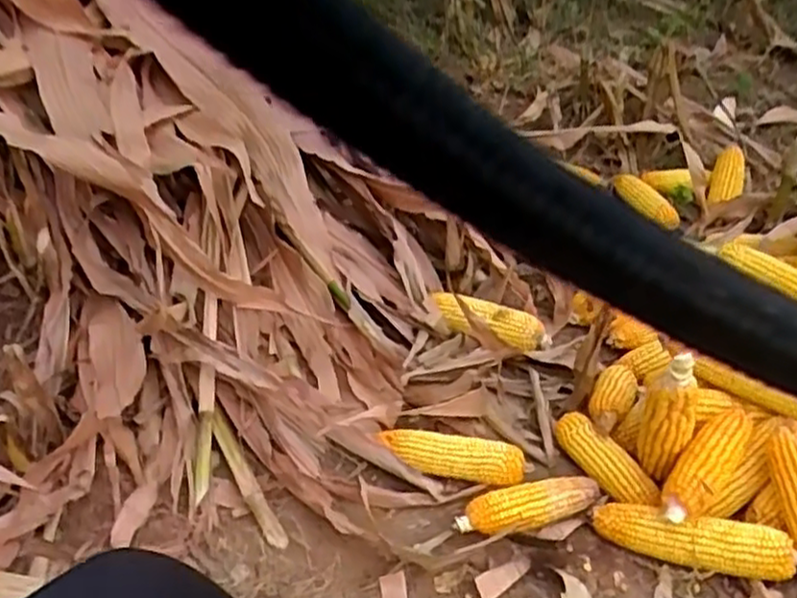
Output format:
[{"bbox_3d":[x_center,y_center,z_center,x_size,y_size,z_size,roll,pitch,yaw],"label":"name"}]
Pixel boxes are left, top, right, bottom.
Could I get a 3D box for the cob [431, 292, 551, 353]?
[{"bbox_3d":[0.143,0.035,1.144,0.187,0.049,0.059,18,38,-1],"label":"cob"}]

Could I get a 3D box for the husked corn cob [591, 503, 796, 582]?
[{"bbox_3d":[0.330,0.273,0.842,0.206,0.066,0.044,13,39,21],"label":"husked corn cob"}]

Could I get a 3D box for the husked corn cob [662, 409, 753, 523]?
[{"bbox_3d":[0.361,0.190,0.865,0.054,0.050,0.164,30,59,36],"label":"husked corn cob"}]

